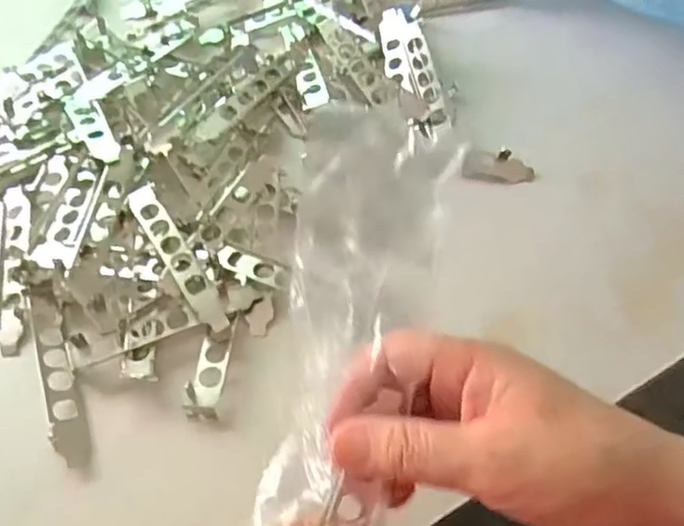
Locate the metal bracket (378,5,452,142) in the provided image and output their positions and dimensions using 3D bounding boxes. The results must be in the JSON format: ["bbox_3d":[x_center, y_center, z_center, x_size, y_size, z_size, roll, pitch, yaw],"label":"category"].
[{"bbox_3d":[0.056,-0.155,0.496,0.039,0.024,0.129,-11,60,-6],"label":"metal bracket"}]

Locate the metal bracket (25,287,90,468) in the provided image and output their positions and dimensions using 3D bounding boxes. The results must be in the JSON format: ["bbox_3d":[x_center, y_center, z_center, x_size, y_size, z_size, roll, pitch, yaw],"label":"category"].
[{"bbox_3d":[-0.171,0.066,0.381,0.019,0.008,0.114,-19,61,-11],"label":"metal bracket"}]

